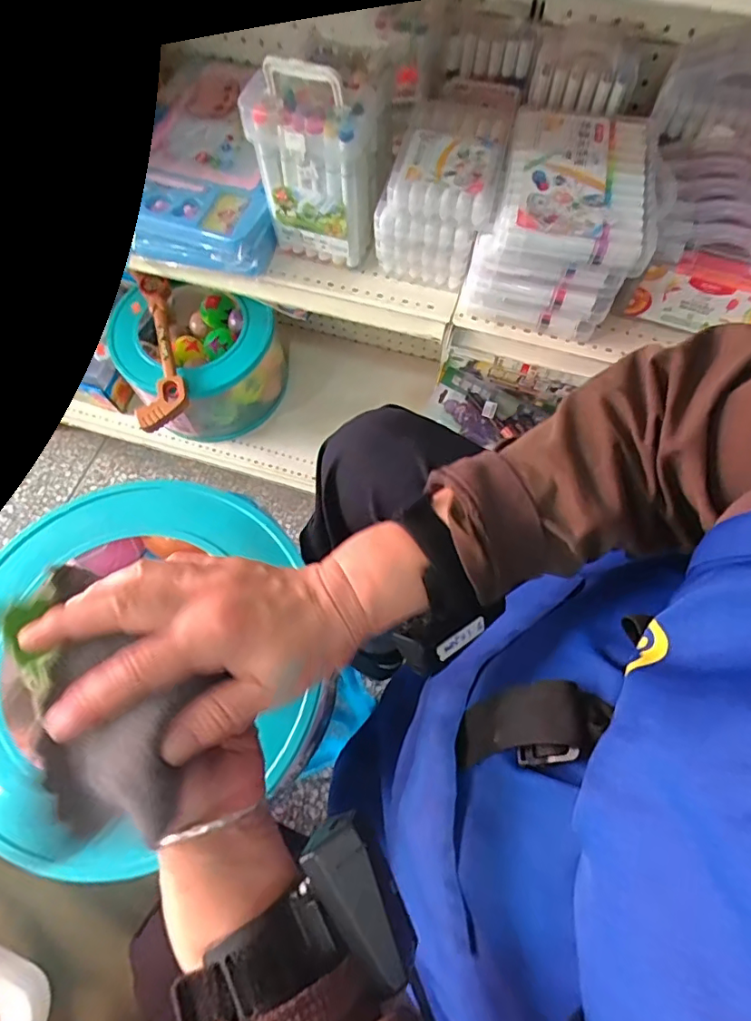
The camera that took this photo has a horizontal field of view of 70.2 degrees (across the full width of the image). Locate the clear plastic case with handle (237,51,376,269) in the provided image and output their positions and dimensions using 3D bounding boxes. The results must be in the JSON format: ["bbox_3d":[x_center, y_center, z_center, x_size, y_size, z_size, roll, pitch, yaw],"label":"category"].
[{"bbox_3d":[-0.065,-0.364,0.569,0.118,0.178,0.060,13,67,6],"label":"clear plastic case with handle"}]

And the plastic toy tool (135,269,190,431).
[{"bbox_3d":[-0.388,-0.287,0.970,0.082,0.053,0.322,-9,67,-4],"label":"plastic toy tool"}]

